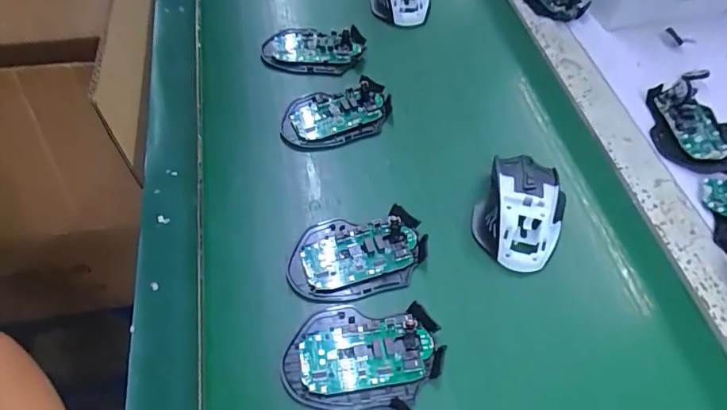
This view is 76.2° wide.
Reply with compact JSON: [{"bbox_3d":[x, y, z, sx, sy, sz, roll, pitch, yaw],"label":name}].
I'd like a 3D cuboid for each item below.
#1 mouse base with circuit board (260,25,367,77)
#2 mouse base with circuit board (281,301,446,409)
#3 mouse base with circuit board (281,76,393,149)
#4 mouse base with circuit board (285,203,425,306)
[{"bbox_3d":[-0.058,-0.180,0.535,0.117,0.021,0.069,0,58,-3],"label":"mouse base with circuit board"},{"bbox_3d":[-0.001,0.110,0.342,0.112,0.013,0.072,-2,58,-5],"label":"mouse base with circuit board"},{"bbox_3d":[-0.026,-0.092,0.475,0.113,0.019,0.064,-13,60,-11],"label":"mouse base with circuit board"},{"bbox_3d":[-0.005,0.040,0.386,0.113,0.015,0.071,-6,59,-7],"label":"mouse base with circuit board"}]

